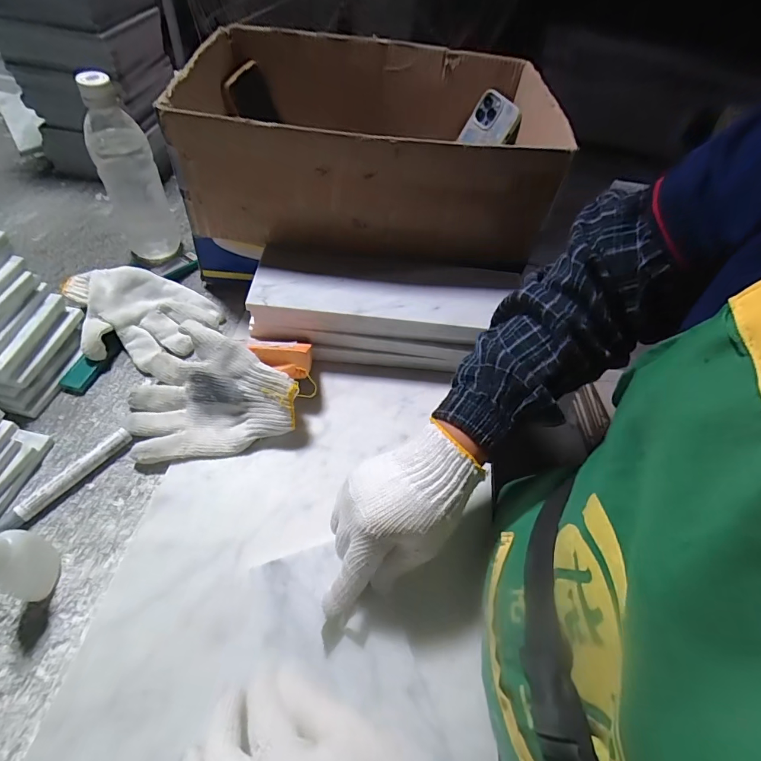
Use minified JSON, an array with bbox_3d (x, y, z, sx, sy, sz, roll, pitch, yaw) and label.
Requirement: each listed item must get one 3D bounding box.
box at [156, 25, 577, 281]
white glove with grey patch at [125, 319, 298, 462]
[{"bbox_3d":[-0.007,-0.310,0.563,0.418,0.161,0.331,5,54,-4],"label":"box"},{"bbox_3d":[-0.166,0.011,0.412,0.158,0.071,0.107,-4,55,-10],"label":"white glove with grey patch"}]

